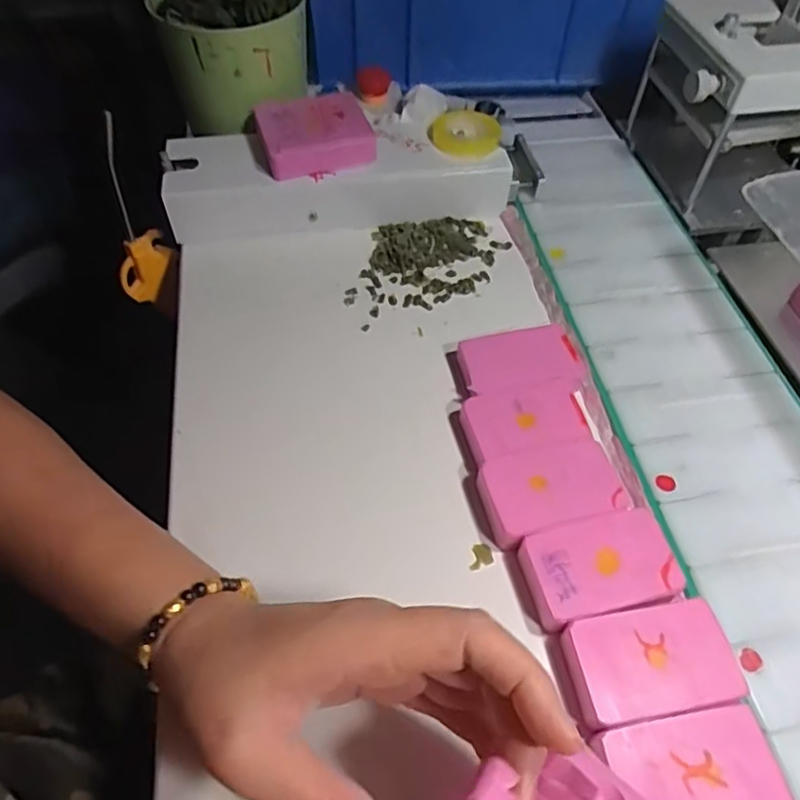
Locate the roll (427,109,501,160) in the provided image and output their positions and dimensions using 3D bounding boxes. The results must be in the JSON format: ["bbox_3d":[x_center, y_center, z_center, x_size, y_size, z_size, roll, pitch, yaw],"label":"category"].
[{"bbox_3d":[0.050,-0.204,0.483,0.051,0.013,0.053,1,54,-1],"label":"roll"}]

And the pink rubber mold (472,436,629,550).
[{"bbox_3d":[0.080,0.050,0.339,0.073,0.017,0.045,-12,55,-10],"label":"pink rubber mold"}]

